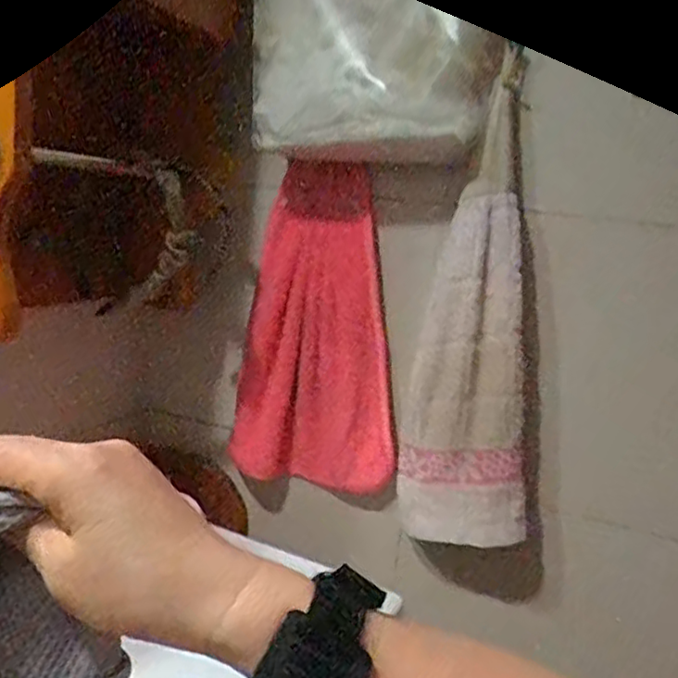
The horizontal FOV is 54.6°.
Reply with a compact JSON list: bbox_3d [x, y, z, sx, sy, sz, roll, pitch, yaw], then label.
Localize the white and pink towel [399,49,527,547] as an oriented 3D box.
[{"bbox_3d":[0.144,-0.010,0.656,0.124,0.448,0.065,7,10,3],"label":"white and pink towel"}]

